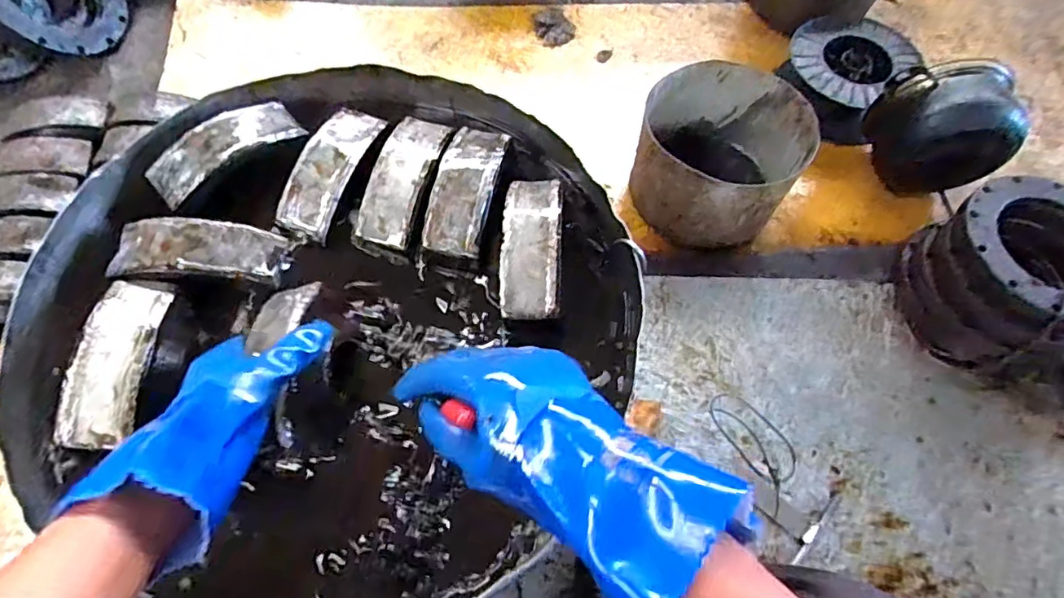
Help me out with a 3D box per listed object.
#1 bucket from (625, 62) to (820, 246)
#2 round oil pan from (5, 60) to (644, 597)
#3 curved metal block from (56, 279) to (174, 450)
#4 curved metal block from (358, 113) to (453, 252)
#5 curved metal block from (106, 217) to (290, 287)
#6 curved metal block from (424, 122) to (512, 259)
[{"bbox_3d":[0.321,-0.250,1.001,0.265,0.183,0.276,1,66,-2],"label":"bucket"},{"bbox_3d":[-0.186,0.011,0.569,0.574,0.078,0.589,25,67,8],"label":"round oil pan"},{"bbox_3d":[-0.377,0.055,0.513,0.061,0.027,0.155,1,66,-2],"label":"curved metal block"},{"bbox_3d":[-0.139,-0.135,0.616,0.061,0.028,0.161,17,66,5],"label":"curved metal block"},{"bbox_3d":[-0.336,-0.049,0.571,0.161,0.031,0.060,1,66,-2],"label":"curved metal block"},{"bbox_3d":[-0.070,-0.122,0.604,0.064,0.025,0.154,11,66,2],"label":"curved metal block"}]

